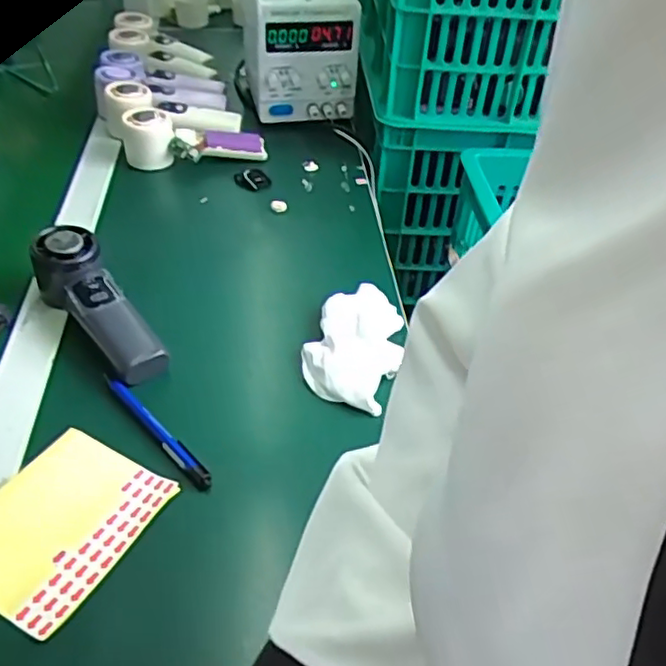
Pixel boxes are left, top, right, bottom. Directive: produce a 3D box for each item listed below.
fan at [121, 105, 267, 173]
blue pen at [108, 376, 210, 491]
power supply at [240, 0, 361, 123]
[{"bbox_3d":[-0.163,-0.227,0.776,0.161,0.056,0.057,4,43,1],"label":"fan"},{"bbox_3d":[-0.131,0.069,0.481,0.012,0.006,0.130,-32,53,-32],"label":"blue pen"},{"bbox_3d":[-0.044,-0.390,0.873,0.129,0.142,0.166,-4,43,-8],"label":"power supply"}]

